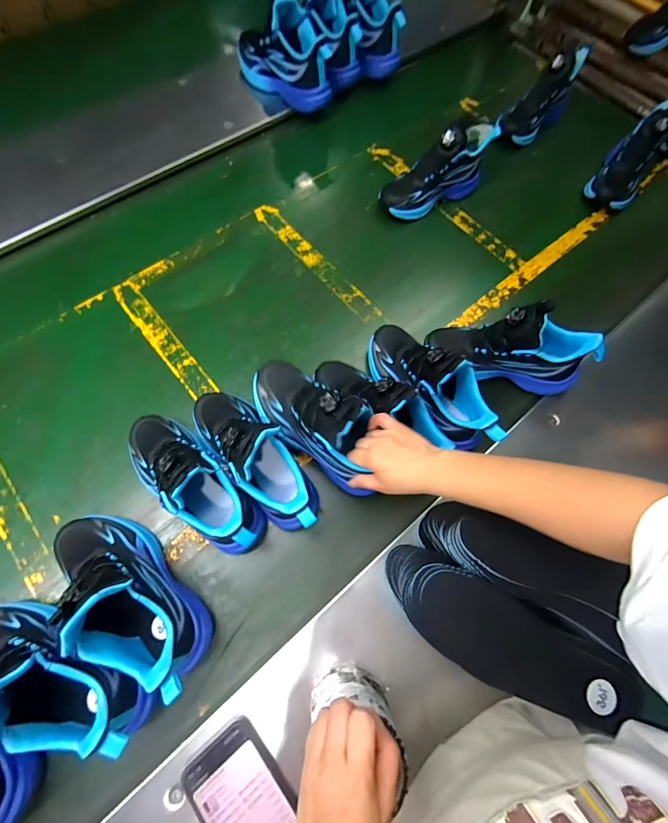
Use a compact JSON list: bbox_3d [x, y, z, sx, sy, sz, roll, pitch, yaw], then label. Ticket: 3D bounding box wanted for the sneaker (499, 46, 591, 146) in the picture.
[{"bbox_3d":[0.475,-0.708,0.793,0.093,0.084,0.270,43,91,13],"label":"sneaker"}]

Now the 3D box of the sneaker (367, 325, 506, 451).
[{"bbox_3d":[0.138,-0.044,0.523,0.082,0.129,0.233,-31,73,-14],"label":"sneaker"}]

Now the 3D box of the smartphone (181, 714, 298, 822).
[{"bbox_3d":[-0.084,0.406,0.367,0.081,0.012,0.152,-35,75,-15],"label":"smartphone"}]

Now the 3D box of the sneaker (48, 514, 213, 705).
[{"bbox_3d":[-0.233,0.200,0.398,0.084,0.140,0.230,-42,76,-16],"label":"sneaker"}]

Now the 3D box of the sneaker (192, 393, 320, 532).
[{"bbox_3d":[-0.106,0.051,0.470,0.080,0.142,0.236,-39,76,-16],"label":"sneaker"}]

